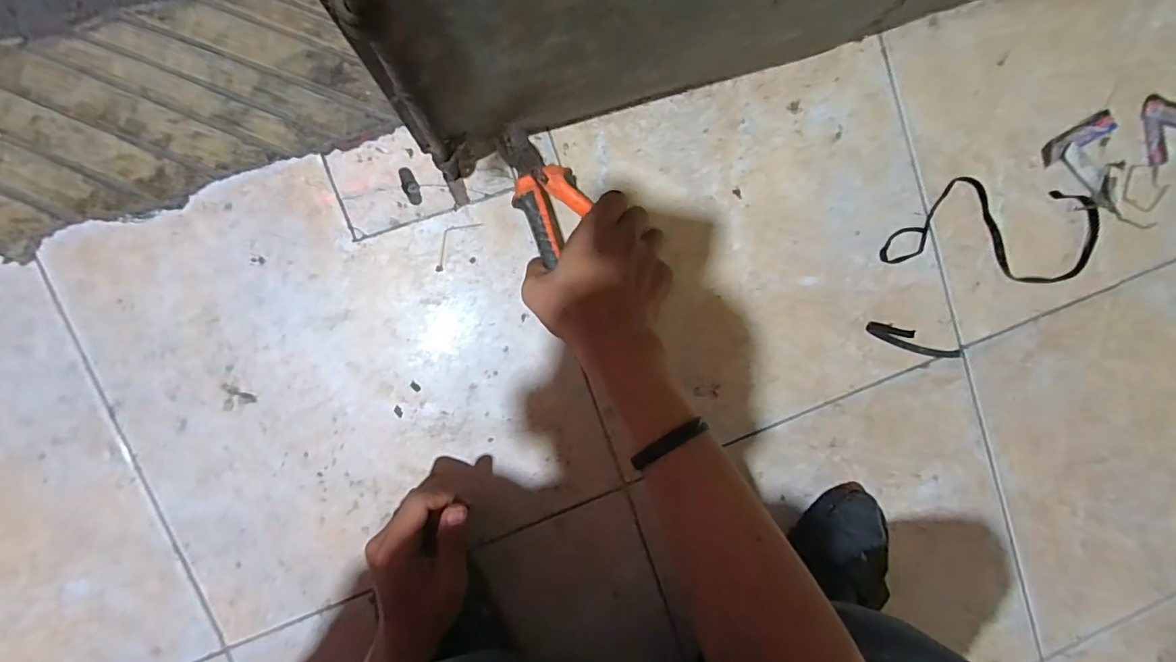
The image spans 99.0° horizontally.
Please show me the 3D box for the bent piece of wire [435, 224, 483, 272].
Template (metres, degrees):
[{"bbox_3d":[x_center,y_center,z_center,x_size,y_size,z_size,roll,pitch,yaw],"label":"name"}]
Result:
[{"bbox_3d":[-0.126,-0.083,0.466,0.022,0.004,0.060,40,89,-9],"label":"bent piece of wire"}]

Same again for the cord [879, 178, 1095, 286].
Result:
[{"bbox_3d":[0.437,-0.107,0.536,0.245,0.013,0.096,6,93,-8],"label":"cord"}]

